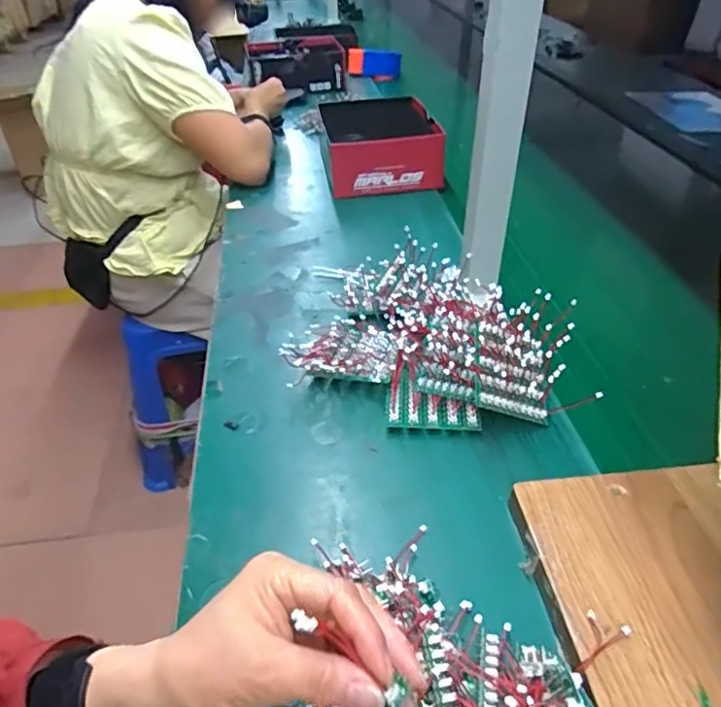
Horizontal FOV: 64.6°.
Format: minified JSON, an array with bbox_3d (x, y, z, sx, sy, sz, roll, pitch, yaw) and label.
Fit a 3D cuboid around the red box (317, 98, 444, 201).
[{"bbox_3d":[0.036,-0.378,1.038,0.190,0.092,0.255,-6,39,-2],"label":"red box"}]

